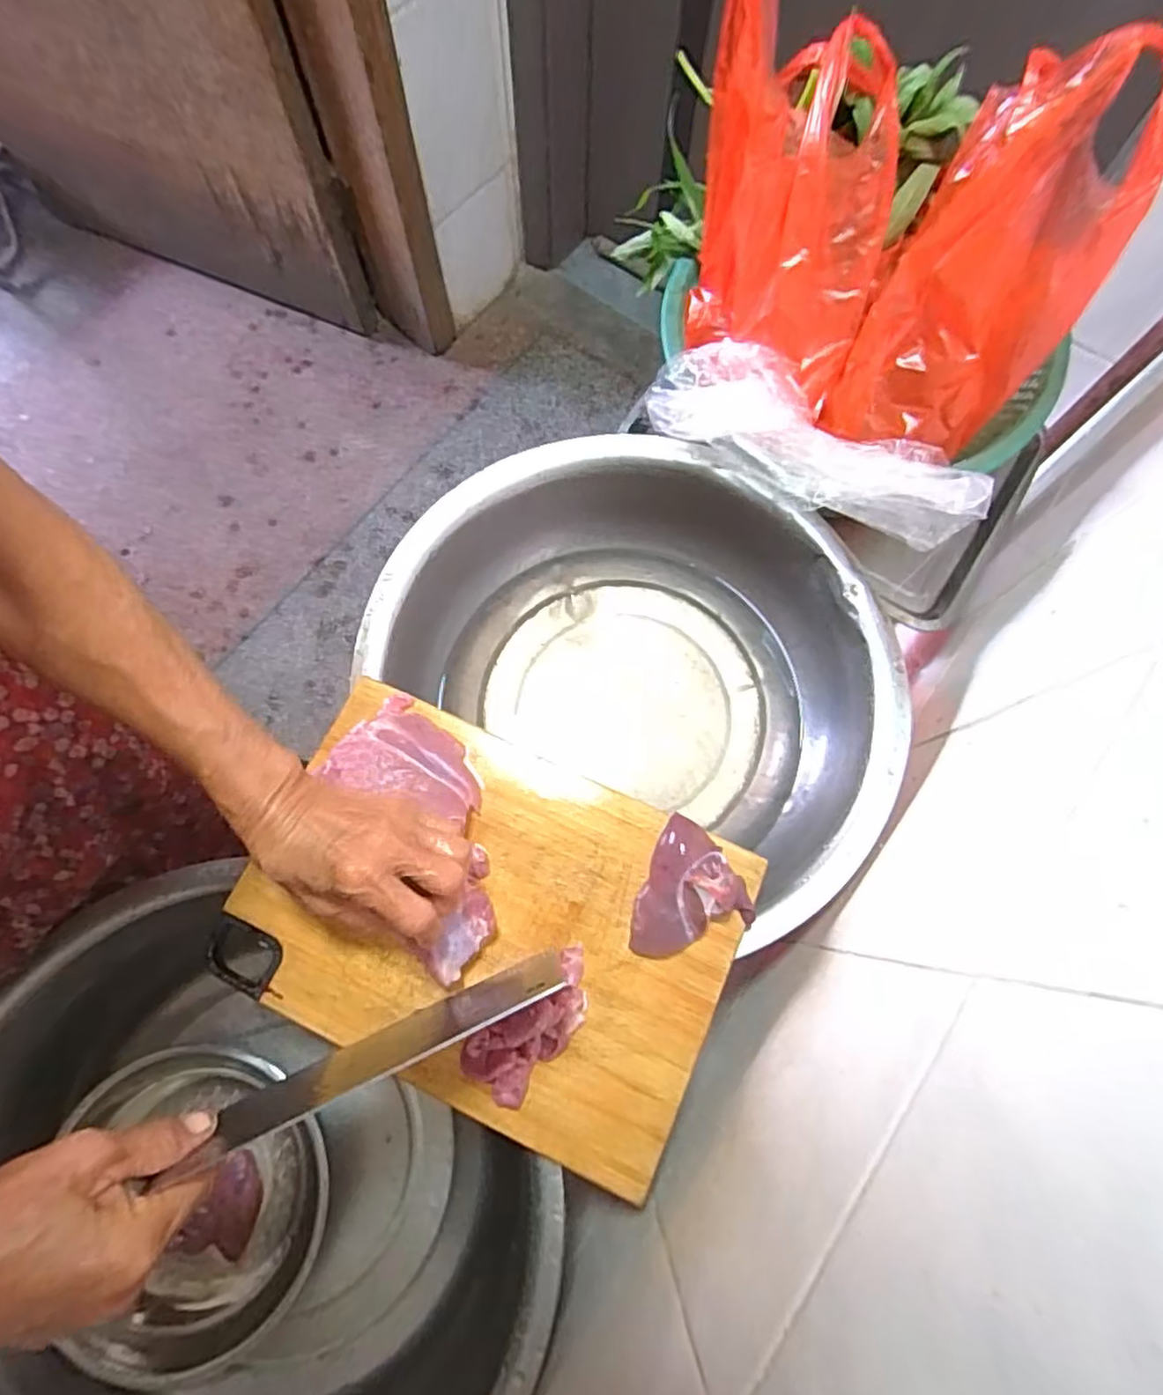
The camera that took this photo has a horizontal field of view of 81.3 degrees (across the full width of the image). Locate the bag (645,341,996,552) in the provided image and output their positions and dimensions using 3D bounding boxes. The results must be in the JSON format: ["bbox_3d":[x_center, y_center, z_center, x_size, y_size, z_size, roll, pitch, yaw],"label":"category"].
[{"bbox_3d":[0.190,-0.202,0.559,0.278,0.055,0.091,30,74,8],"label":"bag"}]

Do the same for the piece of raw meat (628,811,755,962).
[{"bbox_3d":[0.078,0.135,0.452,0.074,0.028,0.089,21,73,5],"label":"piece of raw meat"}]

